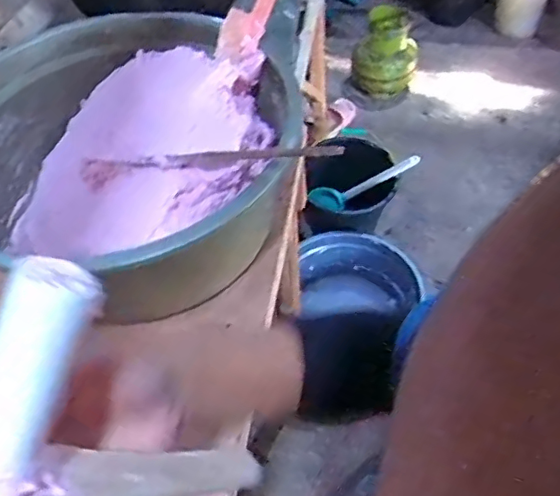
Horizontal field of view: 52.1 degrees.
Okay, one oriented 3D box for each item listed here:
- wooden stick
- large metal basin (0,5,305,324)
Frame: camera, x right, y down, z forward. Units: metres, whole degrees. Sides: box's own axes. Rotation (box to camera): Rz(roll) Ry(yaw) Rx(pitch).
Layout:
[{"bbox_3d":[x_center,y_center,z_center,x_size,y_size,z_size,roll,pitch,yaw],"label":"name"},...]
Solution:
[{"bbox_3d":[-0.070,-0.088,0.566,0.269,0.018,0.011,0,50,19],"label":"wooden stick"},{"bbox_3d":[-0.186,-0.106,0.693,0.365,0.197,0.363,-1,52,1],"label":"large metal basin"}]

